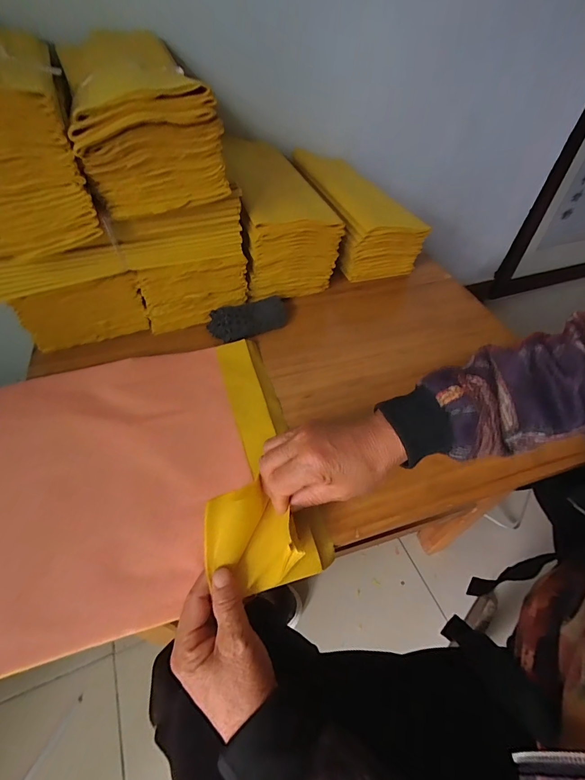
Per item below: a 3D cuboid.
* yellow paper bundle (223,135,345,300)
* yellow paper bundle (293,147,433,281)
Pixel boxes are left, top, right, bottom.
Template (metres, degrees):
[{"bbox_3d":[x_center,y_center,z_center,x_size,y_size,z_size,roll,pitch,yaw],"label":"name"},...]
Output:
[{"bbox_3d":[-0.034,-0.300,0.601,0.139,0.147,0.290,-11,51,-13],"label":"yellow paper bundle"},{"bbox_3d":[0.107,-0.338,0.670,0.153,0.106,0.317,-12,52,-14],"label":"yellow paper bundle"}]

